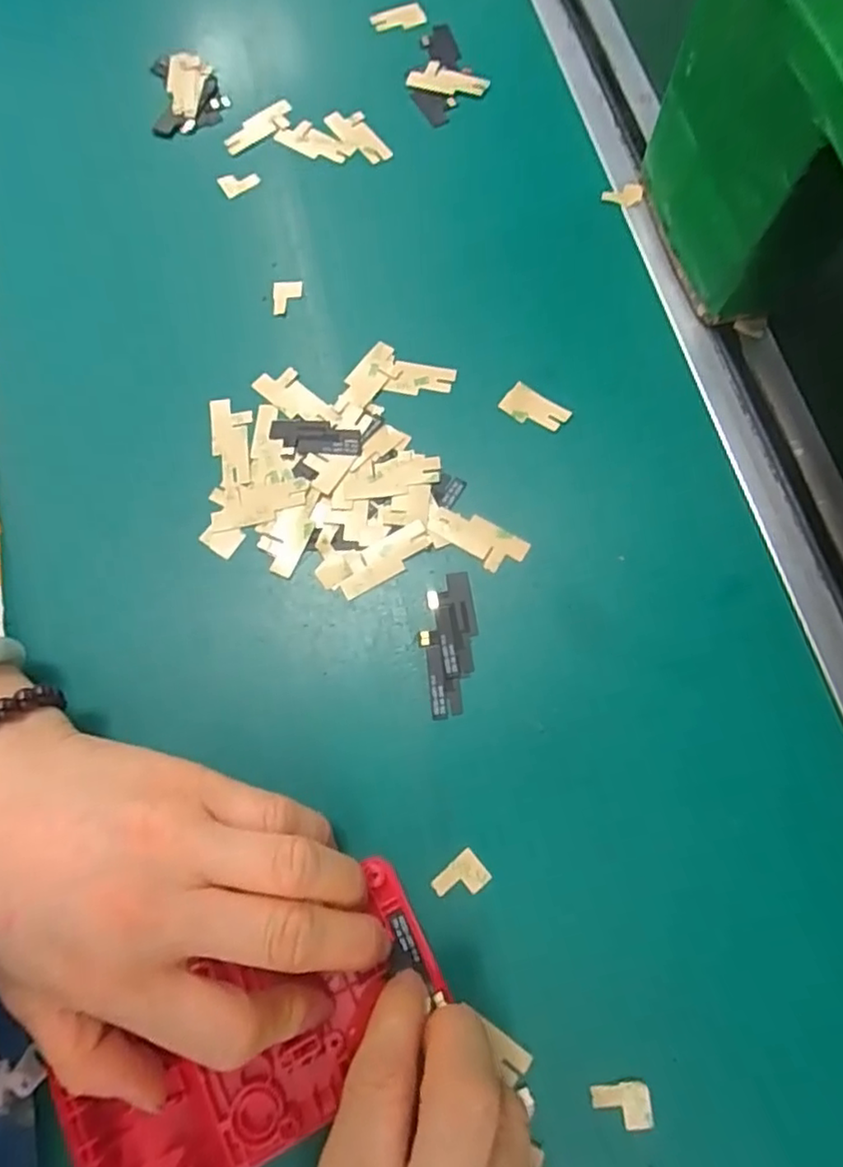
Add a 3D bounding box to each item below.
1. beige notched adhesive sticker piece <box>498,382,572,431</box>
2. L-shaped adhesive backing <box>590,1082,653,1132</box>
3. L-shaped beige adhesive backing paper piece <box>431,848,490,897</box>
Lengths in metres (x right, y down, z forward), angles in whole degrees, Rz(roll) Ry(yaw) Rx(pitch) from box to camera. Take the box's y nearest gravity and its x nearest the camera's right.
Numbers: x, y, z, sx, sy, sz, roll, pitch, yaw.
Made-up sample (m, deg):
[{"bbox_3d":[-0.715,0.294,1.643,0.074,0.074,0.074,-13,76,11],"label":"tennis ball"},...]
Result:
[{"bbox_3d":[0.048,-0.074,0.273,0.028,0.004,0.015,34,78,11],"label":"beige notched adhesive sticker piece"},{"bbox_3d":[0.064,0.168,0.203,0.018,0.004,0.013,-6,74,0],"label":"L-shaped adhesive backing"},{"bbox_3d":[0.014,0.105,0.224,0.018,0.004,0.013,-40,77,-9],"label":"L-shaped beige adhesive backing paper piece"}]

